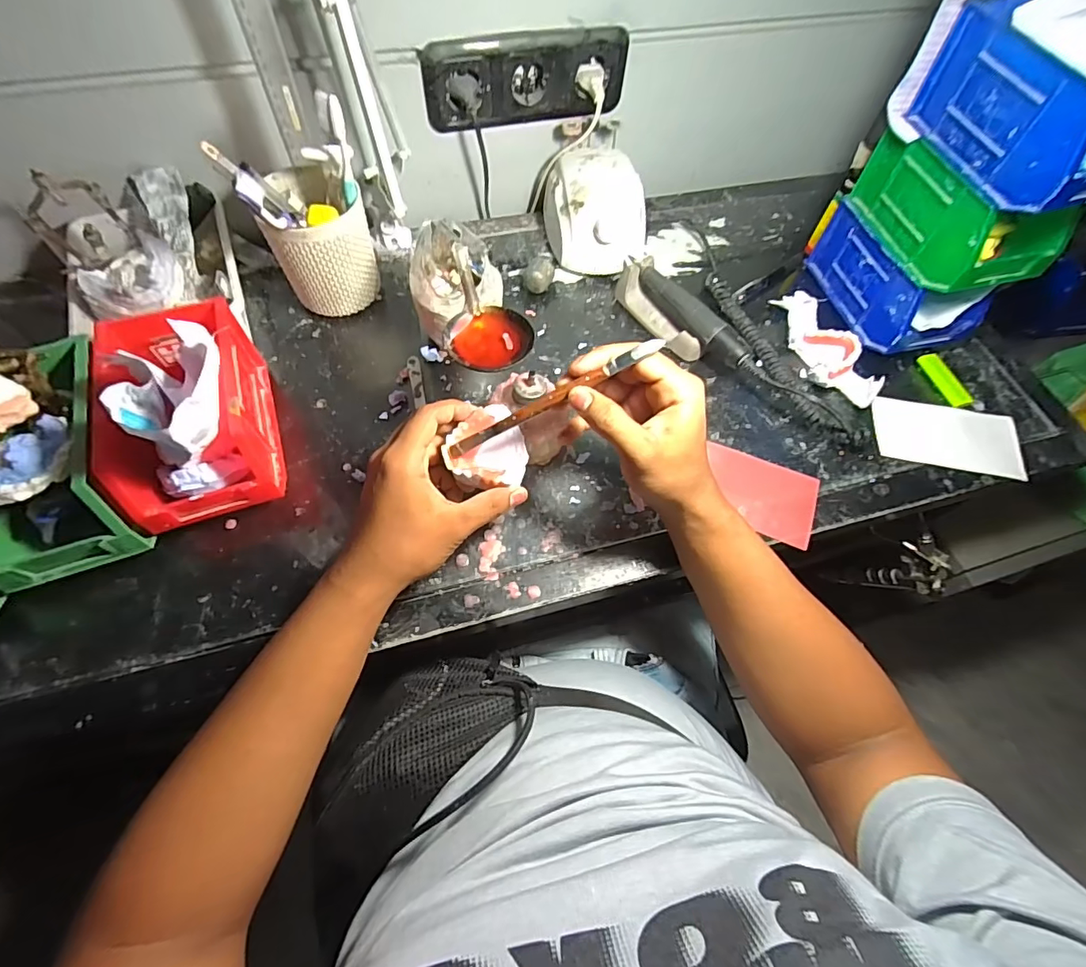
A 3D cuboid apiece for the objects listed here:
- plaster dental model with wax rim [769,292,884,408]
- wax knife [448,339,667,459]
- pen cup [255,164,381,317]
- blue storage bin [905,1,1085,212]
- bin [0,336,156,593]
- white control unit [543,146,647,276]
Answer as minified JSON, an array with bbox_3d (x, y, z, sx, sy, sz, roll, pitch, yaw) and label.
[{"bbox_3d":[0.299,-0.144,0.533,0.058,0.036,0.154,-7,63,-7],"label":"plaster dental model with wax rim"},{"bbox_3d":[0.004,-0.059,0.358,0.175,0.010,0.012,-26,63,16],"label":"wax knife"},{"bbox_3d":[-0.222,-0.243,0.512,0.091,0.109,0.100,-16,64,-11],"label":"pen cup"},{"bbox_3d":[0.398,-0.299,0.397,0.099,0.083,0.177,-10,63,-9],"label":"blue storage bin"},{"bbox_3d":[-0.382,-0.024,0.370,0.103,0.133,0.165,-18,65,-12],"label":"bin"},{"bbox_3d":[0.063,-0.312,0.581,0.106,0.082,0.134,-11,64,-9],"label":"white control unit"}]

